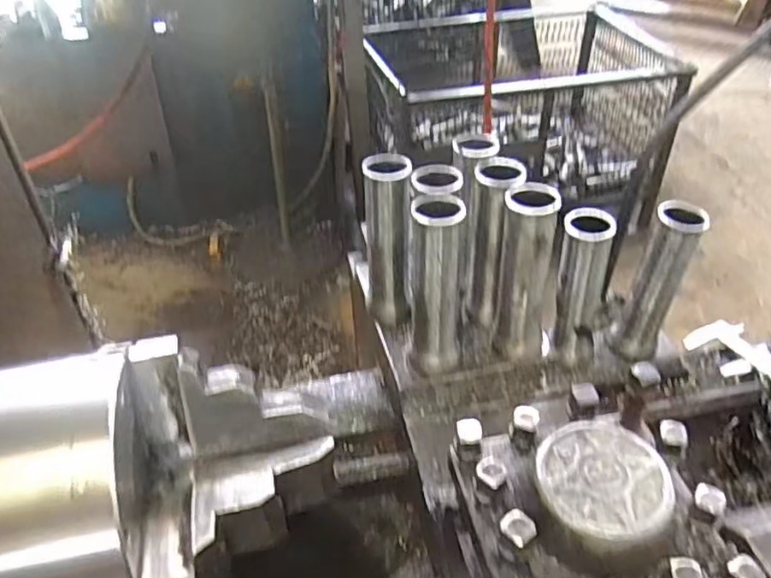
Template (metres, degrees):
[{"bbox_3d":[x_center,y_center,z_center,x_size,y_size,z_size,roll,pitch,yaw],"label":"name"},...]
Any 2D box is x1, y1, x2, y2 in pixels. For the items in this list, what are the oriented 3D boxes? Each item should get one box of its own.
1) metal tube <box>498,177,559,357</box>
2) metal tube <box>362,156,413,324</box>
[{"bbox_3d":[0.142,-0.015,0.639,0.052,0.183,0.051,-3,40,-1],"label":"metal tube"},{"bbox_3d":[0.004,-0.051,0.707,0.049,0.193,0.054,0,40,2],"label":"metal tube"}]

